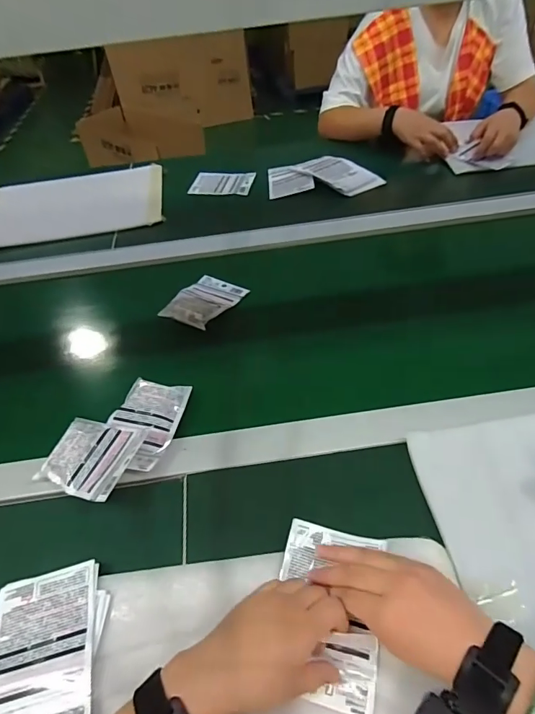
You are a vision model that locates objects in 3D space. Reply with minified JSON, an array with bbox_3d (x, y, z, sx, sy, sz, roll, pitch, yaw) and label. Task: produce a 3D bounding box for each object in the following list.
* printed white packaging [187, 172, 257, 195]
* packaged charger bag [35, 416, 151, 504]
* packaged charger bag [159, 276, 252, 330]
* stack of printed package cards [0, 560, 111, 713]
[{"bbox_3d":[-0.104,-0.400,1.014,0.142,0.009,0.104,4,50,11],"label":"printed white packaging"},{"bbox_3d":[-0.203,0.114,0.516,0.110,0.030,0.096,12,50,17],"label":"packaged charger bag"},{"bbox_3d":[-0.100,-0.096,0.731,0.089,0.029,0.129,21,53,23],"label":"packaged charger bag"},{"bbox_3d":[-0.204,0.278,0.390,0.108,0.014,0.166,-7,47,0],"label":"stack of printed package cards"}]

